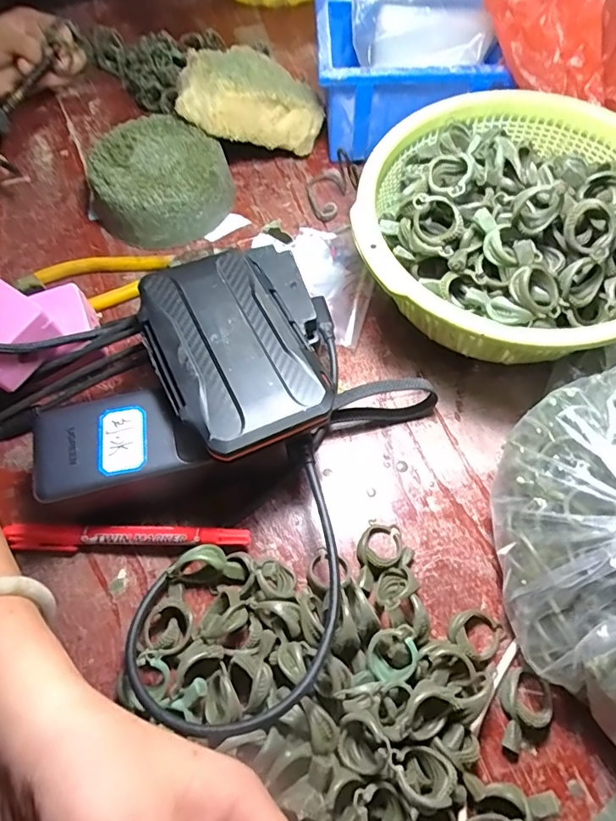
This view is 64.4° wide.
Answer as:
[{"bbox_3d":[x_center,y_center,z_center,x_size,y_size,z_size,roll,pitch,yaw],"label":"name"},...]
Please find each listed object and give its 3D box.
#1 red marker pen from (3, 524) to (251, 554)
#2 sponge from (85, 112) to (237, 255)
[{"bbox_3d":[-0.100,0.073,0.275,0.135,0.015,0.013,0,63,3],"label":"red marker pen"},{"bbox_3d":[-0.119,-0.180,0.387,0.097,0.043,0.097,34,69,18],"label":"sponge"}]

